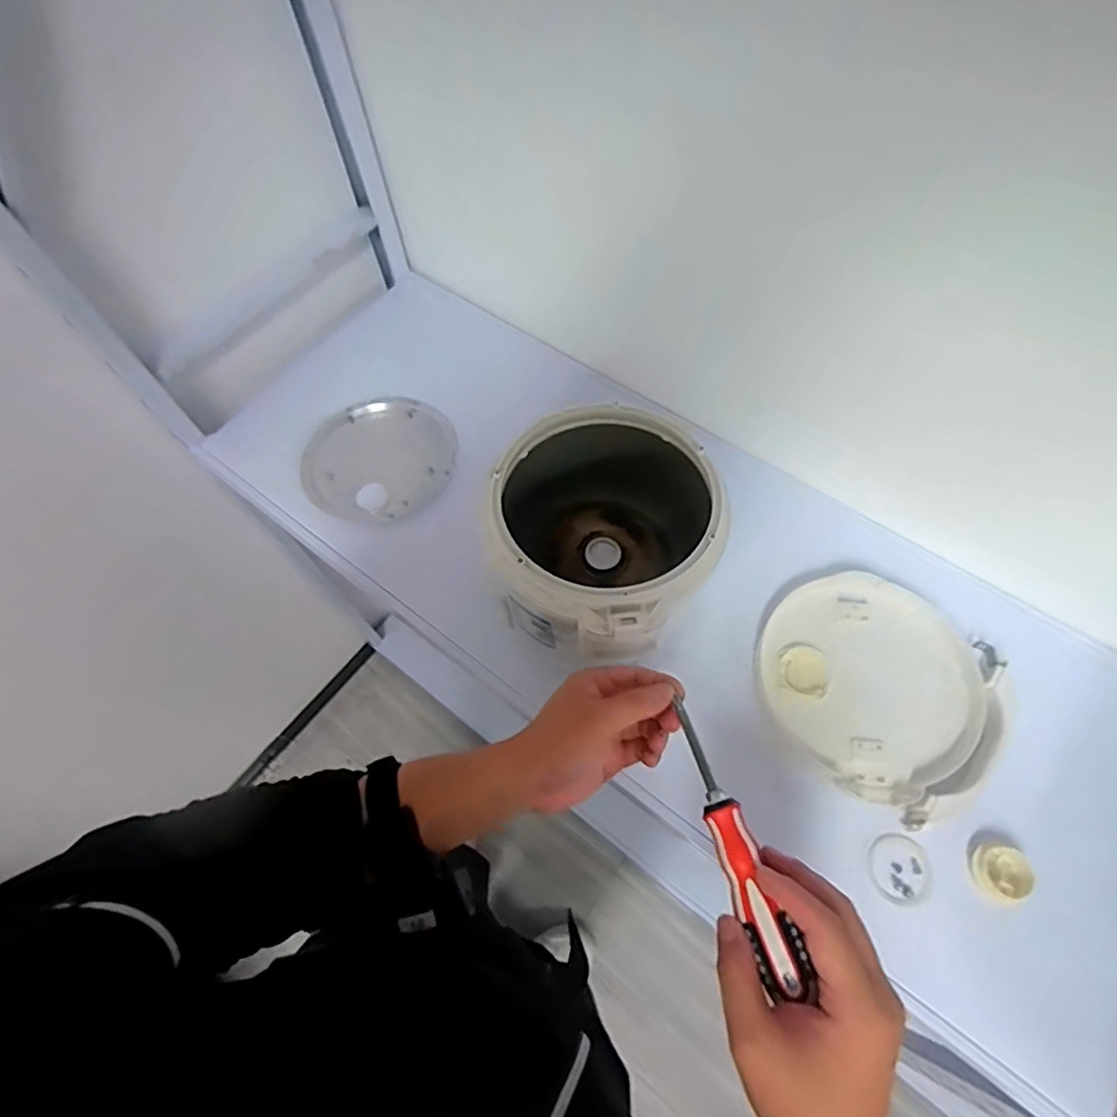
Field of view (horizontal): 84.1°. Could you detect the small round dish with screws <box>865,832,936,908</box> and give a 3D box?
[{"bbox_3d":[0.298,0.272,0.540,0.052,0.008,0.053,-1,63,2],"label":"small round dish with screws"}]

